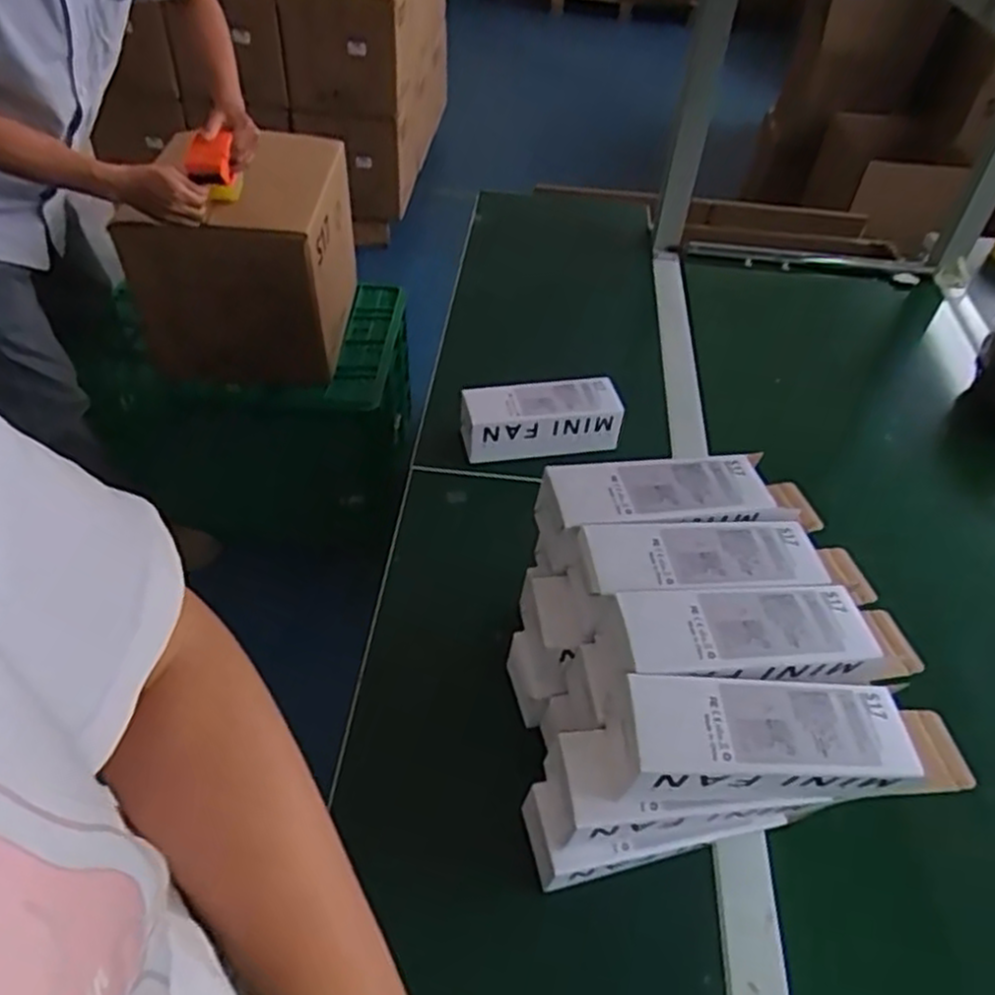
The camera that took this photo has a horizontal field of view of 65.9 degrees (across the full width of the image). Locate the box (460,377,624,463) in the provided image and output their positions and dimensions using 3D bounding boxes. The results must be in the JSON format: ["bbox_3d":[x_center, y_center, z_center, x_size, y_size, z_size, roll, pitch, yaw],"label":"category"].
[{"bbox_3d":[0.049,-0.090,0.876,0.178,0.057,0.072,-5,46,-9],"label":"box"}]

